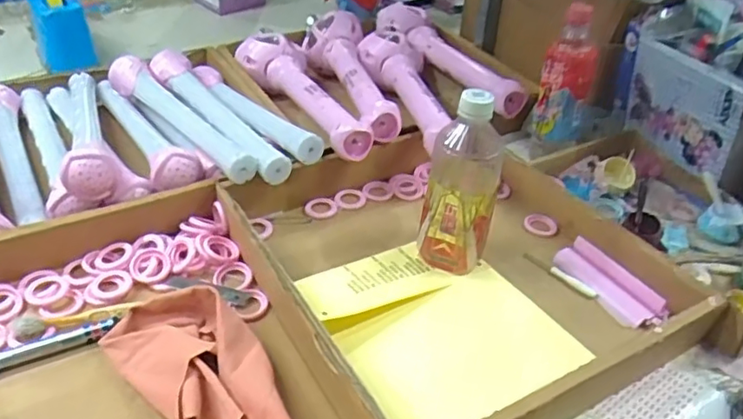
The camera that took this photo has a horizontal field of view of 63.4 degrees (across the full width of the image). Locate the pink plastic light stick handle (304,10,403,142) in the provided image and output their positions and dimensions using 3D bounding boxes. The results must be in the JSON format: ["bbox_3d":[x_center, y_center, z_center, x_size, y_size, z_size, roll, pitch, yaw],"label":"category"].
[{"bbox_3d":[-0.030,-0.187,0.839,0.085,0.065,0.345,-6,39,-13],"label":"pink plastic light stick handle"}]

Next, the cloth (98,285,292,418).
[{"bbox_3d":[-0.130,0.129,0.482,0.197,0.038,0.090,32,45,31],"label":"cloth"}]

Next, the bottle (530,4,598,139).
[{"bbox_3d":[0.254,-0.172,0.768,0.069,0.161,0.072,16,39,14],"label":"bottle"}]

